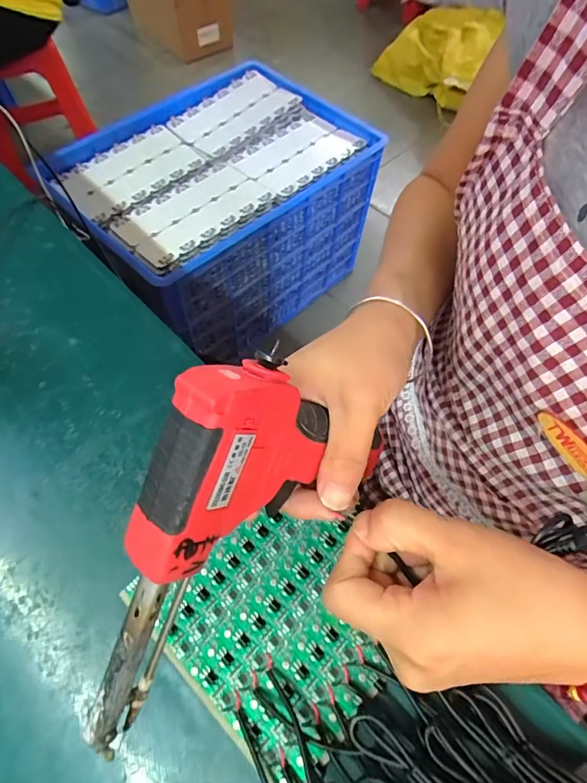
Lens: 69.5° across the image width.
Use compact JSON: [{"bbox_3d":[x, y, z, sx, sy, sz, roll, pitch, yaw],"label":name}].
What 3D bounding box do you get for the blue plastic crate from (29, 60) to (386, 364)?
[{"bbox_3d":[-0.169,-0.433,1.091,0.438,0.395,0.673,42,68,18],"label":"blue plastic crate"}]

